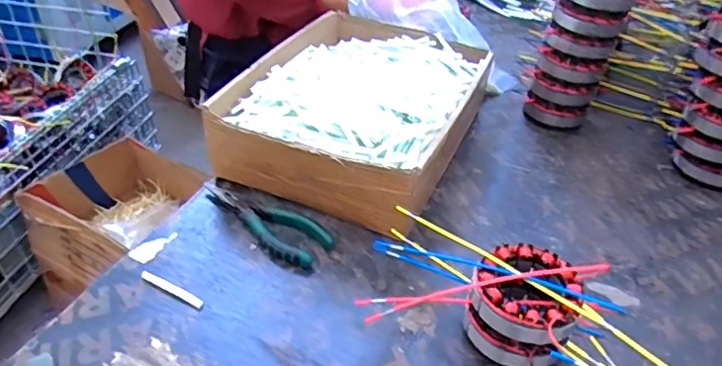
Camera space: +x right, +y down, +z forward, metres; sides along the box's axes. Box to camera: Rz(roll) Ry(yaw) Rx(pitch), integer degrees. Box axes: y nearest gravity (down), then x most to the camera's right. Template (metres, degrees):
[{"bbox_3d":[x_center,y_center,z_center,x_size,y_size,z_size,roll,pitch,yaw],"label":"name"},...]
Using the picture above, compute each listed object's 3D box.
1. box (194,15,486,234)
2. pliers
[{"bbox_3d":[0.005,-0.095,0.672,0.241,0.086,0.330,18,40,17],"label":"box"},{"bbox_3d":[-0.097,0.038,0.562,0.149,0.014,0.056,28,44,28],"label":"pliers"}]

